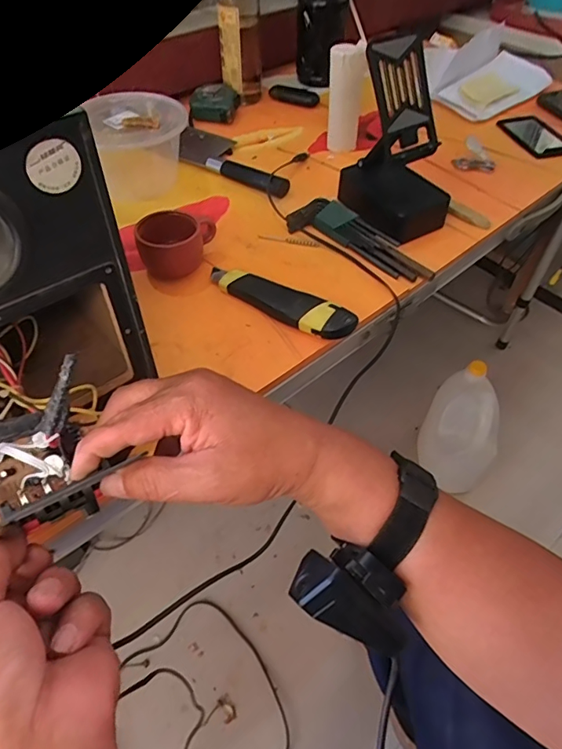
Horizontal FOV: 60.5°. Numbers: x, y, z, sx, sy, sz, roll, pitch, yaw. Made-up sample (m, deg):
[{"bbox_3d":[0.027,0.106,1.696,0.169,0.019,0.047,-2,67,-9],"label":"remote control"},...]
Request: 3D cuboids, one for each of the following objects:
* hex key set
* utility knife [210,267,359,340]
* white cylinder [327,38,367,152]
[{"bbox_3d":[0.090,-0.153,0.536,0.173,0.022,0.057,33,57,24],"label":"hex key set"},{"bbox_3d":[-0.004,-0.075,0.472,0.159,0.021,0.043,28,55,21],"label":"utility knife"},{"bbox_3d":[0.084,-0.362,0.636,0.046,0.129,0.035,8,50,6],"label":"white cylinder"}]

